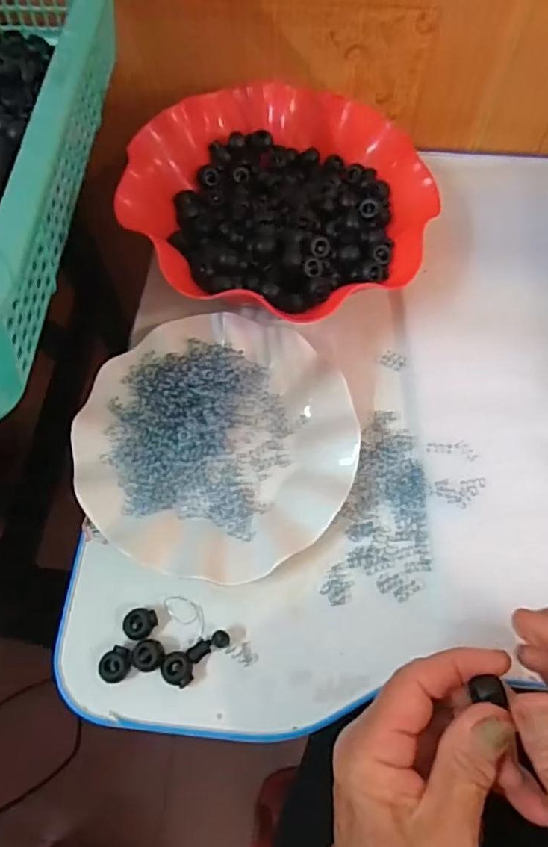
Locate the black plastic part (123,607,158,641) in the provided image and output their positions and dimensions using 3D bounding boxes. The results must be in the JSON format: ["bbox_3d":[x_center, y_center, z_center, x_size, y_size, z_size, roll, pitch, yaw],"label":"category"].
[{"bbox_3d":[-0.080,0.120,0.340,0.018,0.010,0.018,6,65,3],"label":"black plastic part"}]

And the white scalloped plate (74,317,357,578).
[{"bbox_3d":[-0.039,0.011,0.382,0.176,0.024,0.179,0,65,0],"label":"white scalloped plate"}]

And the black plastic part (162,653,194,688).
[{"bbox_3d":[-0.055,0.142,0.328,0.019,0.011,0.017,20,67,10],"label":"black plastic part"}]

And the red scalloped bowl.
[{"bbox_3d":[0.001,-0.169,0.435,0.221,0.048,0.222,0,65,0],"label":"red scalloped bowl"}]

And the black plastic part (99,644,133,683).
[{"bbox_3d":[-0.091,0.141,0.330,0.018,0.012,0.020,34,70,15],"label":"black plastic part"}]

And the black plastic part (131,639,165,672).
[{"bbox_3d":[-0.073,0.136,0.332,0.018,0.010,0.017,0,65,0],"label":"black plastic part"}]

